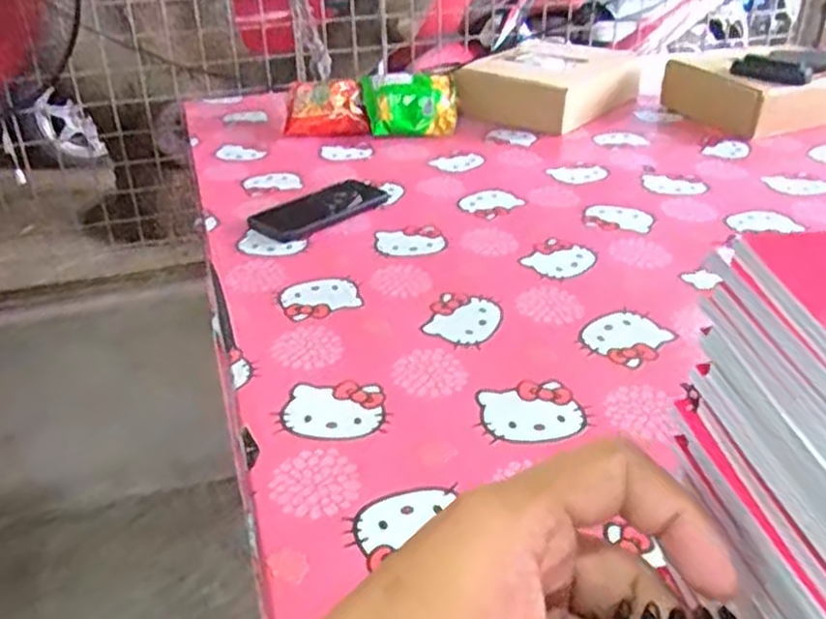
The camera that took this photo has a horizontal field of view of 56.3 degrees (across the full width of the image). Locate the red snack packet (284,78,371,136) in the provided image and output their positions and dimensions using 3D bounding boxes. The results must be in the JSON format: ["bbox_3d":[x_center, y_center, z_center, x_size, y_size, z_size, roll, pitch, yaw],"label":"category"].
[{"bbox_3d":[-0.134,-0.312,1.194,0.124,0.060,0.117,-4,31,-3],"label":"red snack packet"}]

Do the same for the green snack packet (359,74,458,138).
[{"bbox_3d":[-0.006,-0.316,1.181,0.143,0.037,0.131,0,65,-1],"label":"green snack packet"}]

